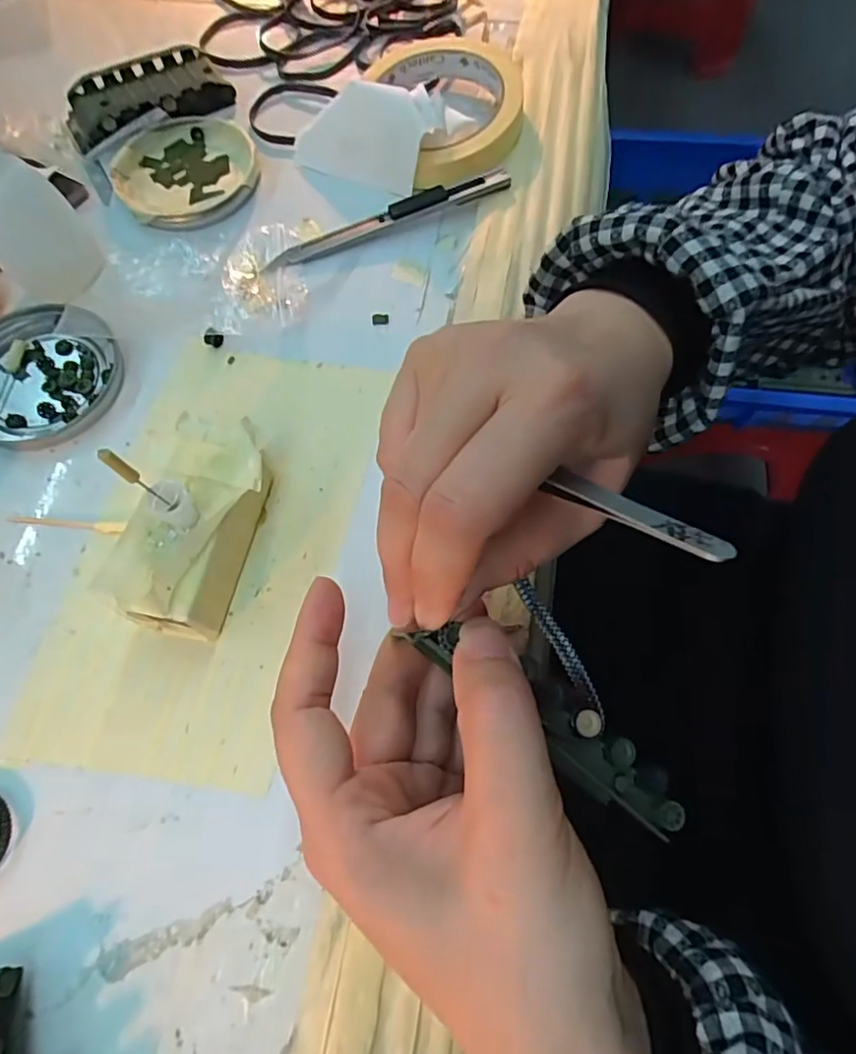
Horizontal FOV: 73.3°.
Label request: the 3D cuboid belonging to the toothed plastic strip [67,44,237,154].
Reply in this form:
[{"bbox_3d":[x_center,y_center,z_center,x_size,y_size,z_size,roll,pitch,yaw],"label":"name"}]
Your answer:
[{"bbox_3d":[-0.172,-0.261,0.351,0.095,0.015,0.055,-29,70,-10],"label":"toothed plastic strip"}]

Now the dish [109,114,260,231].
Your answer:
[{"bbox_3d":[-0.139,-0.205,0.330,0.079,0.010,0.080,0,68,1],"label":"dish"}]

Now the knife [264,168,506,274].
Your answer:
[{"bbox_3d":[-0.022,-0.167,0.309,0.137,0.014,0.012,-20,69,-7],"label":"knife"}]

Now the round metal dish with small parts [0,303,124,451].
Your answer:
[{"bbox_3d":[-0.193,-0.075,0.280,0.080,0.010,0.075,0,68,1],"label":"round metal dish with small parts"}]

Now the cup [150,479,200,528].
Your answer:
[{"bbox_3d":[-0.093,-0.008,0.212,0.013,0.017,0.013,0,68,1],"label":"cup"}]

